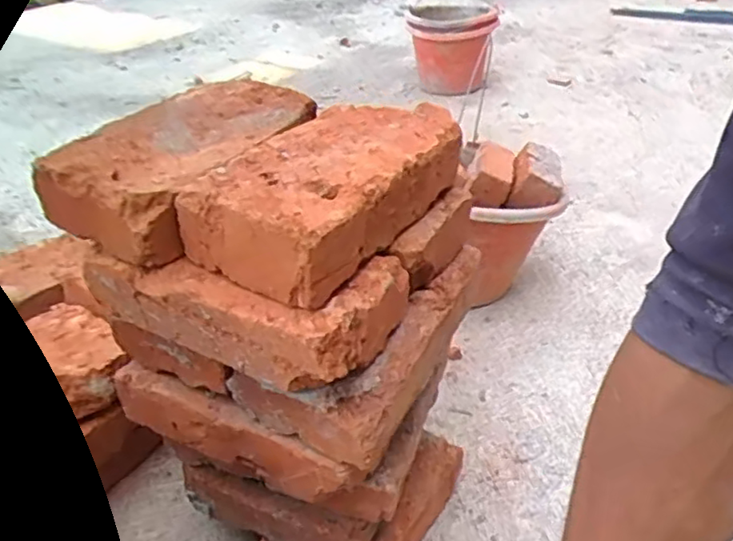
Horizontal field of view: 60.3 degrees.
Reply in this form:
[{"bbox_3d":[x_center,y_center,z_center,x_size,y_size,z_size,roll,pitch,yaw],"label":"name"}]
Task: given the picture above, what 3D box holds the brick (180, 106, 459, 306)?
[{"bbox_3d":[-0.018,-0.058,0.430,0.104,0.050,0.195,21,40,28],"label":"brick"}]

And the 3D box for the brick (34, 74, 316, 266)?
[{"bbox_3d":[-0.121,-0.080,0.447,0.105,0.052,0.191,24,42,31],"label":"brick"}]

